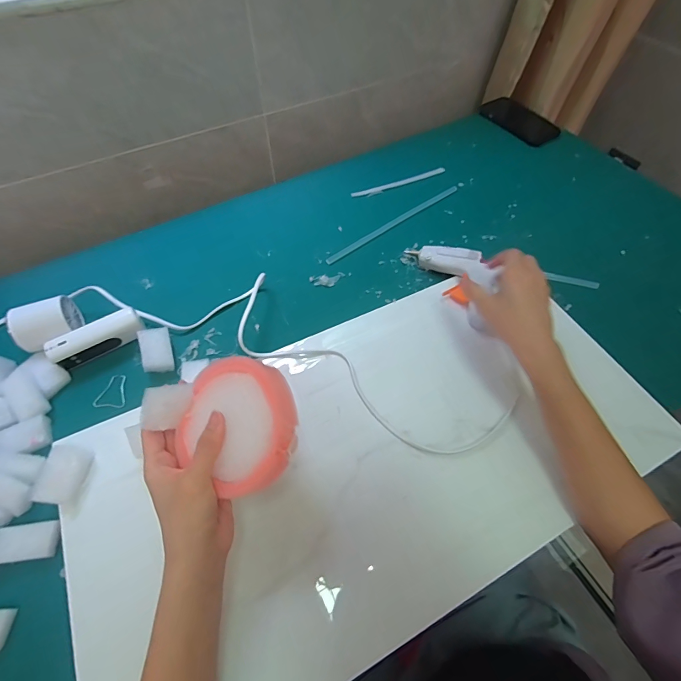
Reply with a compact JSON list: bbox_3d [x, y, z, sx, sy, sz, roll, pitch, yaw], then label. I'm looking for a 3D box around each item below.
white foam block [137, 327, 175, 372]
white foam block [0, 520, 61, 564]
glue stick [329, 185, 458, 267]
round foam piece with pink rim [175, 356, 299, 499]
[{"bbox_3d":[-0.212,0.011,0.421,0.031,0.024,0.048,-17,60,-12],"label":"white foam block"},{"bbox_3d":[-0.279,0.179,0.322,0.051,0.009,0.029,-6,58,-5],"label":"white foam block"},{"bbox_3d":[0.085,-0.184,0.567,0.268,0.006,0.015,-34,64,-20],"label":"glue stick"},{"bbox_3d":[-0.077,0.064,0.286,0.098,0.030,0.098,-4,78,18],"label":"round foam piece with pink rim"}]

